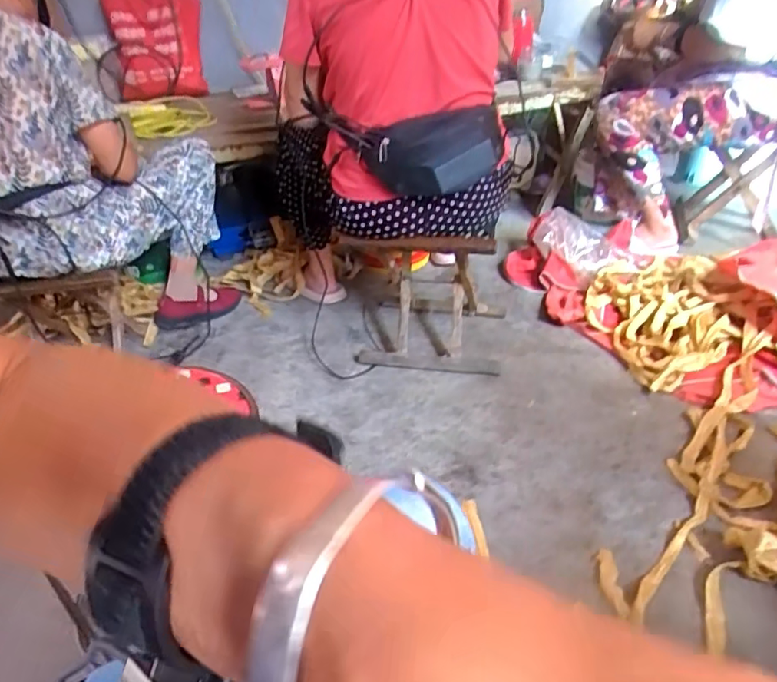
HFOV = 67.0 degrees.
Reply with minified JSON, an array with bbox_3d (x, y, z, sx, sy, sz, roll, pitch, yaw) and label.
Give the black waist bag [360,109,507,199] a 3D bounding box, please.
[{"bbox_3d":[0.088,-0.338,1.064,0.258,0.125,0.070,-13,36,-12],"label":"black waist bag"}]

